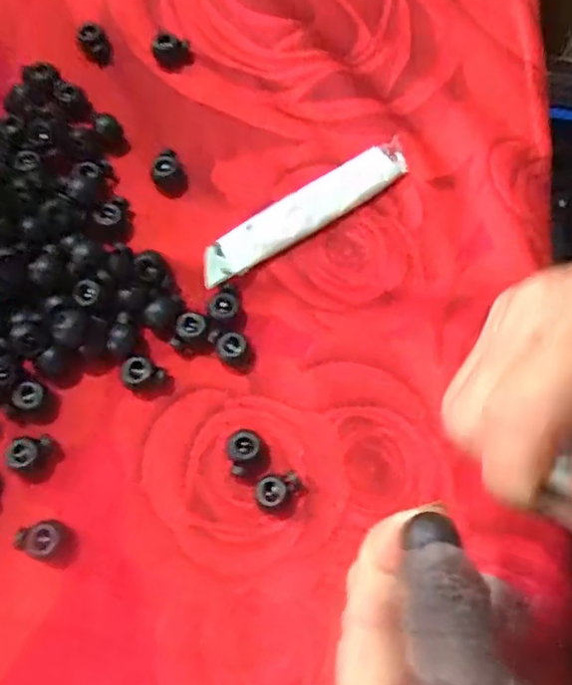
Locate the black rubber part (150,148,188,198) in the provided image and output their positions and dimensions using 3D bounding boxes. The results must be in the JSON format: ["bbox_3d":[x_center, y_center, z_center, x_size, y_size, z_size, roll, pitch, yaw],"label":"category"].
[{"bbox_3d":[-0.056,-0.080,0.286,0.016,0.010,0.021,-28,71,-11],"label":"black rubber part"}]

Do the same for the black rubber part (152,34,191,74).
[{"bbox_3d":[-0.059,-0.150,0.310,0.019,0.011,0.014,-19,69,-7],"label":"black rubber part"}]

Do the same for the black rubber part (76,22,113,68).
[{"bbox_3d":[-0.099,-0.154,0.312,0.015,0.015,0.016,0,71,0],"label":"black rubber part"}]

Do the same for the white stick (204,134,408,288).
[{"bbox_3d":[0.010,-0.062,0.279,0.110,0.009,0.022,-29,71,-11],"label":"white stick"}]

